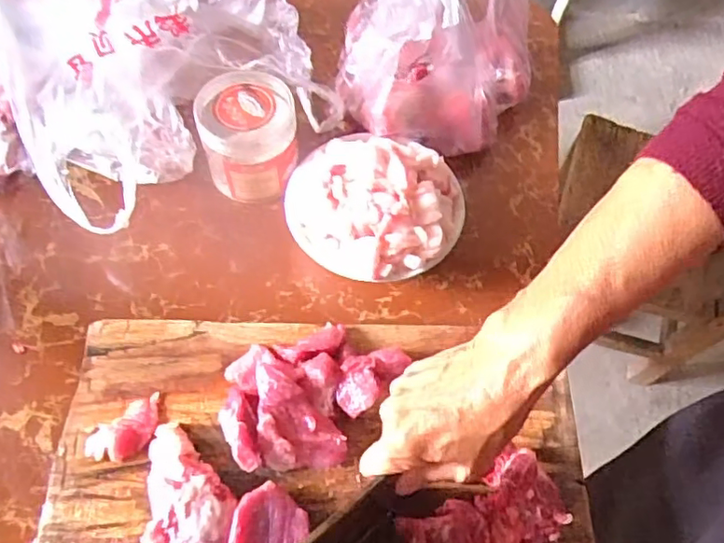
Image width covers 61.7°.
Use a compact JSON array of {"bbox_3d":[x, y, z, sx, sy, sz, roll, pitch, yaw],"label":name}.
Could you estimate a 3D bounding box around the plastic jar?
[{"bbox_3d":[-0.102,-0.126,0.551,0.081,0.078,0.089,1,62,-2],"label":"plastic jar"}]

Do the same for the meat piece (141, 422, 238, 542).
[{"bbox_3d":[-0.121,0.166,0.416,0.061,0.021,0.126,-24,66,-15],"label":"meat piece"}]

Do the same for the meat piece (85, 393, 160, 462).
[{"bbox_3d":[-0.174,0.118,0.449,0.060,0.011,0.034,-38,70,-20],"label":"meat piece"}]

